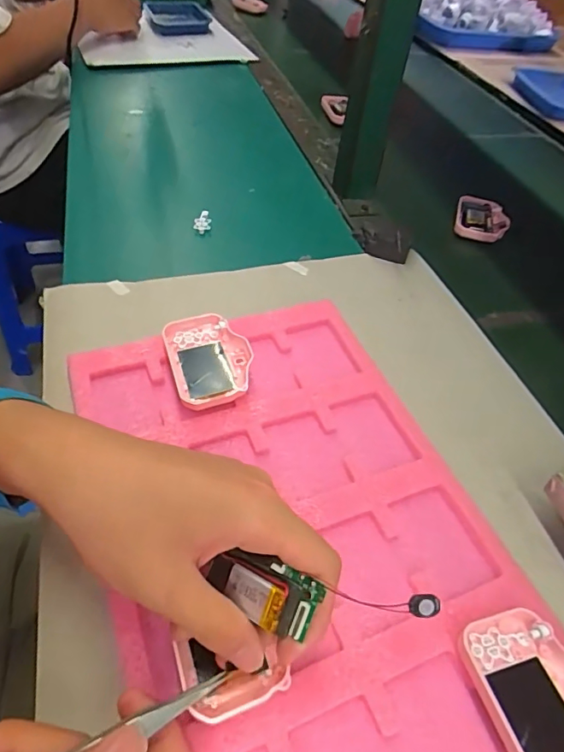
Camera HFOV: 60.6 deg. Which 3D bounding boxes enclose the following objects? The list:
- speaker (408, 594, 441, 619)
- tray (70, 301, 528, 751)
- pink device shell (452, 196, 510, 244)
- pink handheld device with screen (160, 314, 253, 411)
[{"bbox_3d":[0.066,0.107,0.224,0.015,0.005,0.009,1,49,-6],"label":"speaker"},{"bbox_3d":[0.008,0.099,0.297,0.220,0.016,0.355,-13,51,-16],"label":"tray"},{"bbox_3d":[0.244,-0.193,0.594,0.060,0.015,0.074,16,49,9],"label":"pink device shell"},{"bbox_3d":[-0.056,-0.012,0.375,0.059,0.022,0.082,-14,51,-17],"label":"pink handheld device with screen"}]

